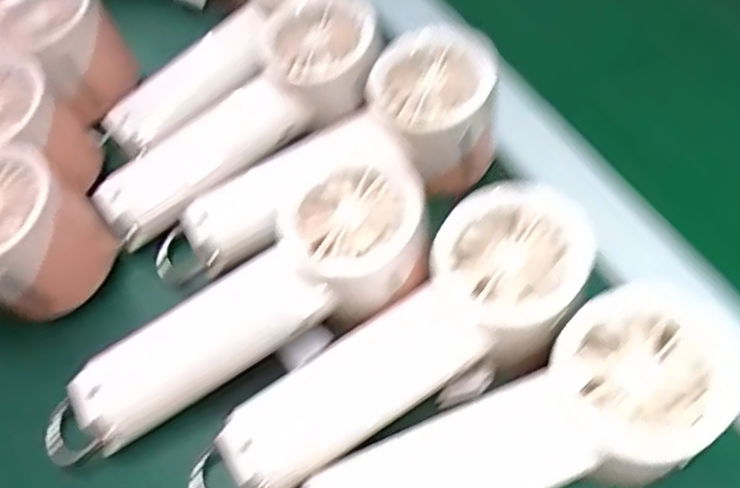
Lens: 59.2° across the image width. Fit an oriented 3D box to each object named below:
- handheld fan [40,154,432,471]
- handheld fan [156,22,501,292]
[{"bbox_3d":[-0.060,0.033,0.297,0.198,0.040,0.061,-35,62,1],"label":"handheld fan"},{"bbox_3d":[-0.020,-0.035,0.342,0.198,0.058,0.067,-30,61,-2],"label":"handheld fan"}]

